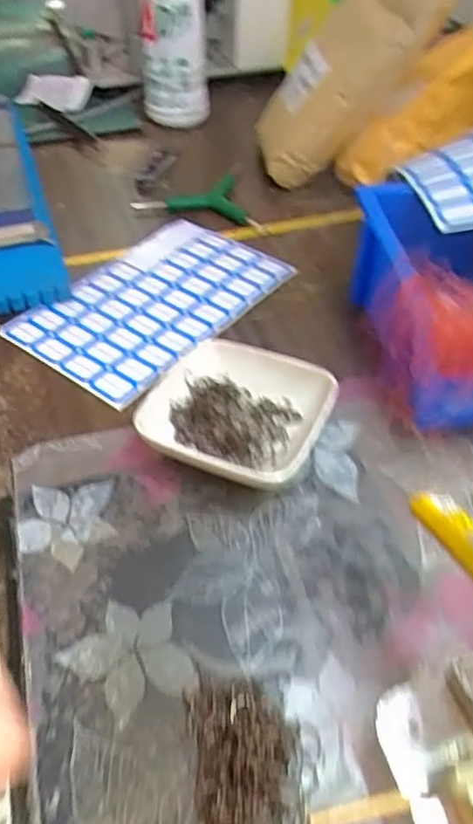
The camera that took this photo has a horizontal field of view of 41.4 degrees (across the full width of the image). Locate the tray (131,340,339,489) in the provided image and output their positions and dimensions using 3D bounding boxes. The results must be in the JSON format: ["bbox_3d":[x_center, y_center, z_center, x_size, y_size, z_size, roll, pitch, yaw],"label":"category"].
[{"bbox_3d":[0.001,0.000,0.372,0.099,0.027,0.099,18,48,17],"label":"tray"}]

